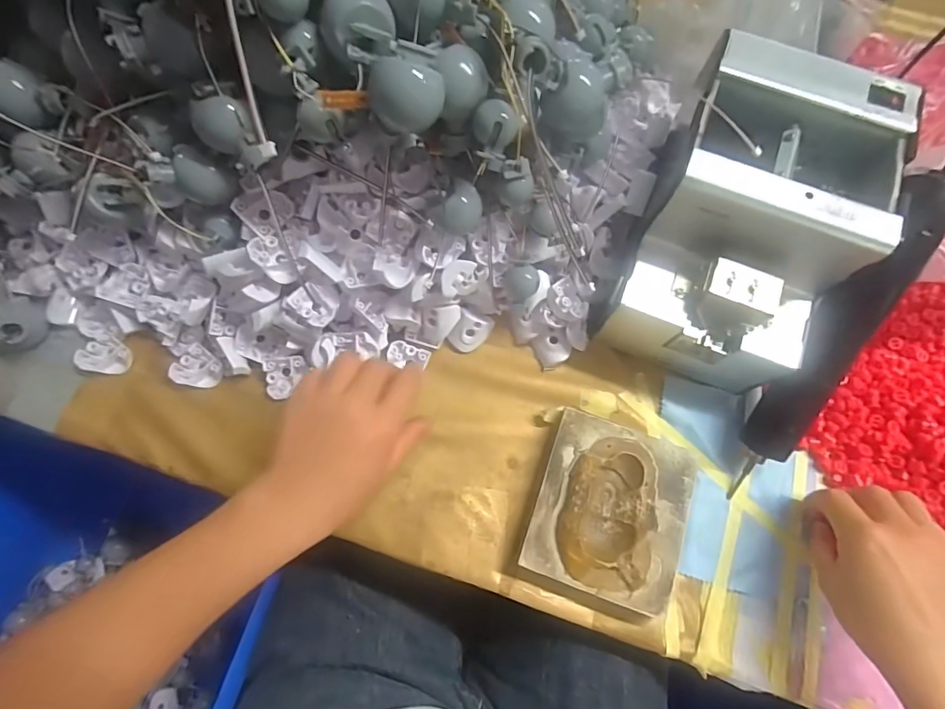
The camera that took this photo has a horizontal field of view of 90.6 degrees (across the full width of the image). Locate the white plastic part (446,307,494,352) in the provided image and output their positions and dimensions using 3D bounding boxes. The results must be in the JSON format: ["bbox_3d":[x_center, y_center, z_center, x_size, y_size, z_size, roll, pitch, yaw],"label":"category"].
[{"bbox_3d":[0.000,-0.018,0.374,0.031,0.016,0.033,16,114,-17],"label":"white plastic part"}]

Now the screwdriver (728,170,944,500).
[{"bbox_3d":[0.240,-0.005,0.313,0.040,0.032,0.232,25,108,4],"label":"screwdriver"}]

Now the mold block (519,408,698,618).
[{"bbox_3d":[0.097,0.109,0.334,0.101,0.032,0.113,19,74,5],"label":"mold block"}]

